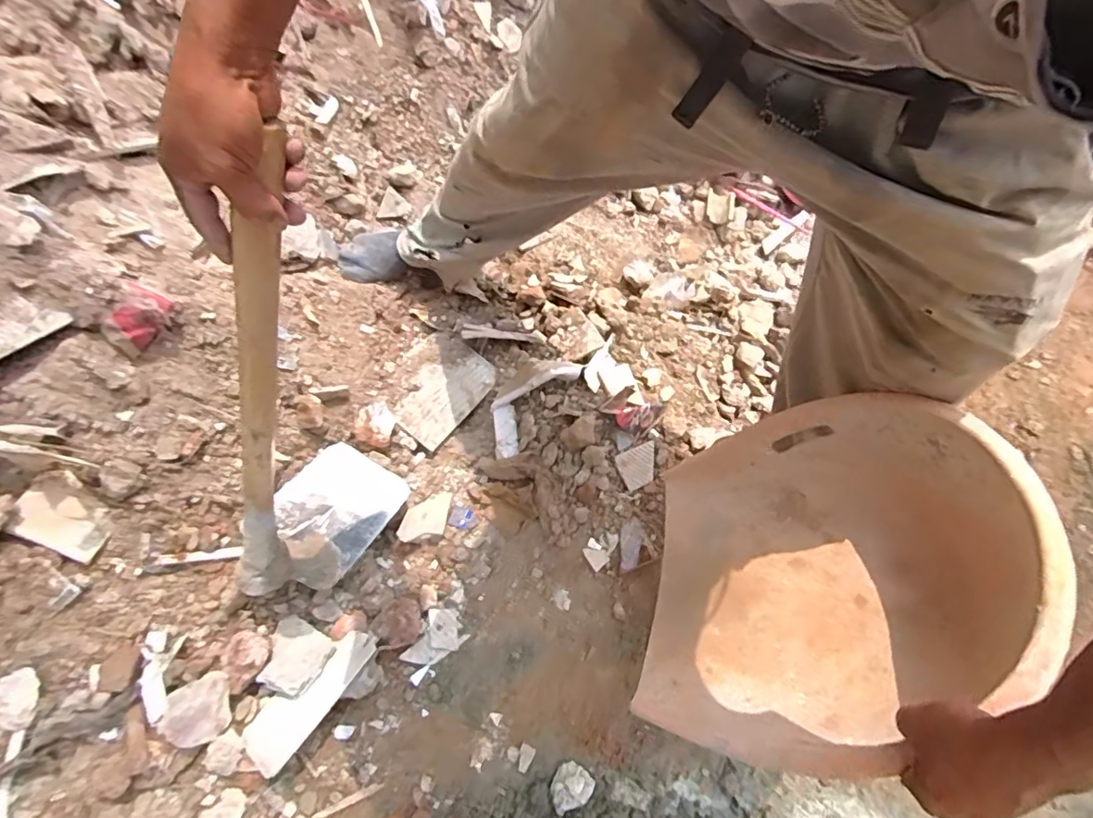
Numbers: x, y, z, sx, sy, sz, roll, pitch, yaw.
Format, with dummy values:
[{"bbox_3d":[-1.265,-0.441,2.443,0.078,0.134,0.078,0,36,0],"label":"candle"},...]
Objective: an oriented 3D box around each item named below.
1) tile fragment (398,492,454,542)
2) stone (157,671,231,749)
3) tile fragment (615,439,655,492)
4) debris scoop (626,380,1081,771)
[{"bbox_3d":[-0.203,0.178,0.919,0.070,0.008,0.091,13,57,-7],"label":"tile fragment"},{"bbox_3d":[-0.445,0.388,0.700,0.019,0.078,0.076,-8,92,24],"label":"stone"},{"bbox_3d":[0.163,0.098,0.959,0.080,0.004,0.067,-25,96,-23],"label":"tile fragment"},{"bbox_3d":[0.310,0.169,0.652,0.417,0.170,0.457,-18,34,31],"label":"debris scoop"}]

